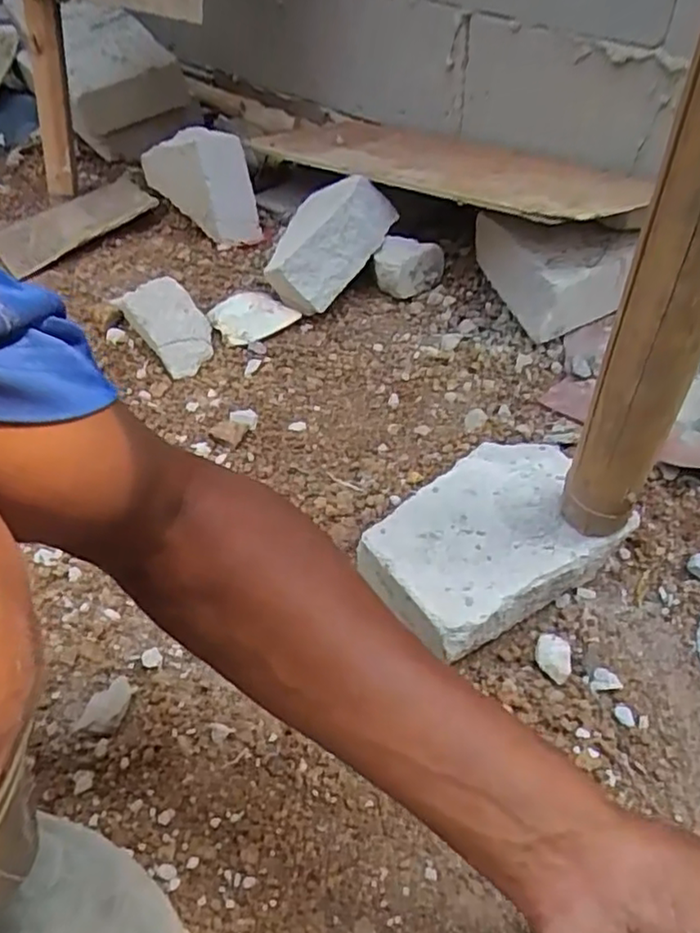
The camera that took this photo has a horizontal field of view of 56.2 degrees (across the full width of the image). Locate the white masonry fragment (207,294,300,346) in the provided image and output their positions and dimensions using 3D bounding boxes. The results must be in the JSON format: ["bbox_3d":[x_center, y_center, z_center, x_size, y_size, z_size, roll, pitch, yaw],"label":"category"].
[{"bbox_3d":[-0.126,-0.193,0.837,0.092,0.013,0.079,-33,70,-10],"label":"white masonry fragment"}]

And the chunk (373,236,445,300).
[{"bbox_3d":[0.078,-0.262,0.865,0.077,0.059,0.073,-3,48,3],"label":"chunk"}]

